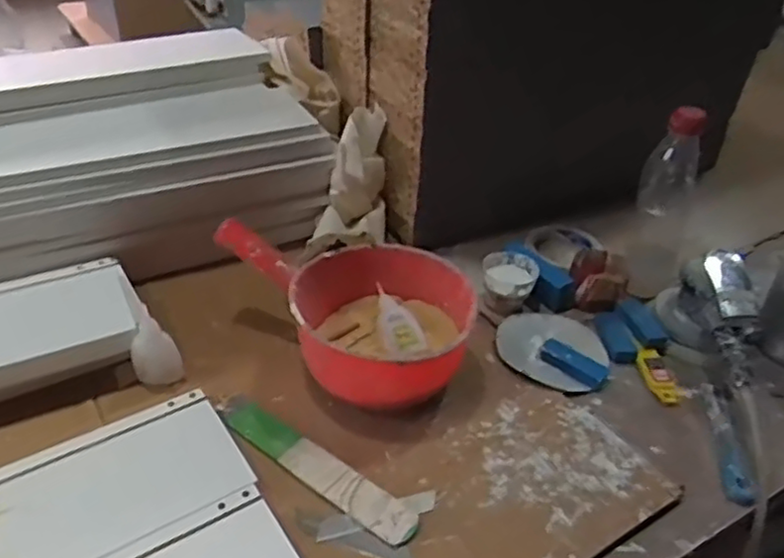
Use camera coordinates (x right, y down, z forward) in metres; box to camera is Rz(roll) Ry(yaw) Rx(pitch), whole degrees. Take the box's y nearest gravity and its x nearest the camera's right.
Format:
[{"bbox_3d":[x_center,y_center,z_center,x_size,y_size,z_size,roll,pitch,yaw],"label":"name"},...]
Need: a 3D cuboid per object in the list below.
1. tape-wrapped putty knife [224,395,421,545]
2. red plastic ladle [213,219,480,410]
[{"bbox_3d":[-0.067,0.155,0.580,0.206,0.007,0.036,27,42,29],"label":"tape-wrapped putty knife"},{"bbox_3d":[-0.045,0.034,0.659,0.250,0.105,0.150,20,39,21],"label":"red plastic ladle"}]

